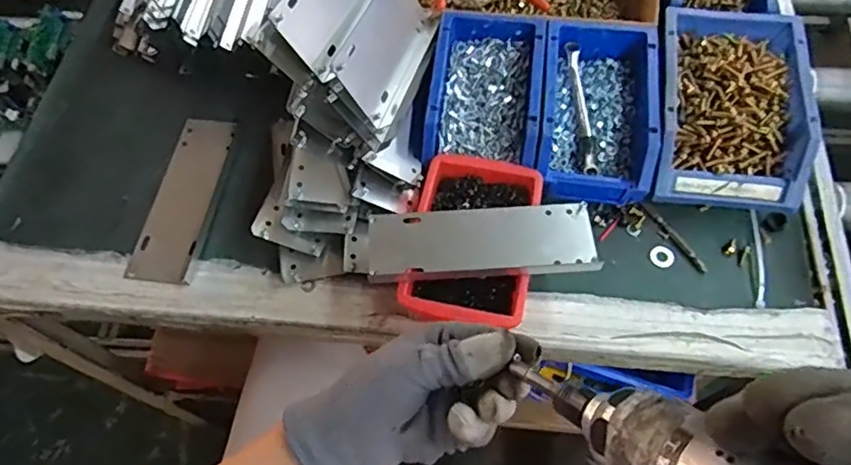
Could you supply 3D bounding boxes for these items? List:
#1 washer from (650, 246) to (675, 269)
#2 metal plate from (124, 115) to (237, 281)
[{"bbox_3d":[0.212,0.022,0.523,0.022,0.004,0.019,40,83,21],"label":"washer"},{"bbox_3d":[-0.232,-0.036,0.562,0.061,0.014,0.176,6,66,6],"label":"metal plate"}]

